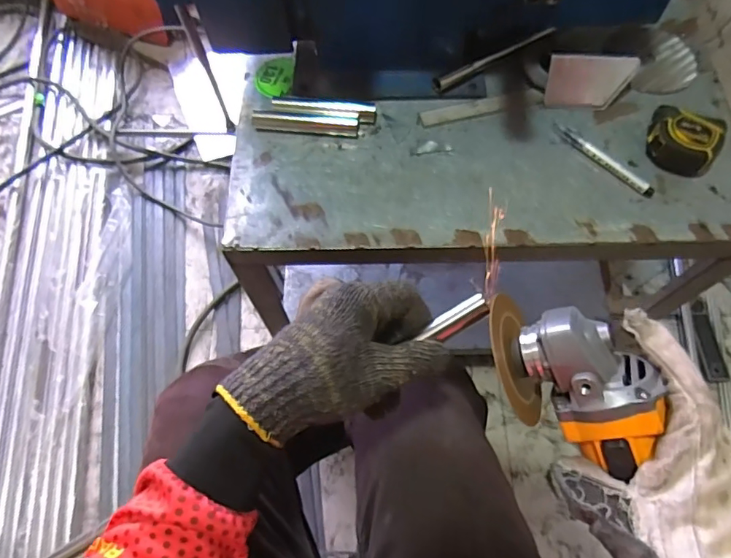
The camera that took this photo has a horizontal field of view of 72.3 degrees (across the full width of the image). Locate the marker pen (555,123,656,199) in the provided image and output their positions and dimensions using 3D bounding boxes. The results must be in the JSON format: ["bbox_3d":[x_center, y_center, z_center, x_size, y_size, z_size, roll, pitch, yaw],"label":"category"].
[{"bbox_3d":[0.278,-0.142,0.587,0.017,0.013,0.136,-40,73,-15],"label":"marker pen"}]

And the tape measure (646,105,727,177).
[{"bbox_3d":[0.367,-0.158,0.578,0.078,0.039,0.064,26,70,13],"label":"tape measure"}]

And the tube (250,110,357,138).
[{"bbox_3d":[-0.071,-0.188,0.604,0.124,0.019,0.020,4,68,1],"label":"tube"}]

